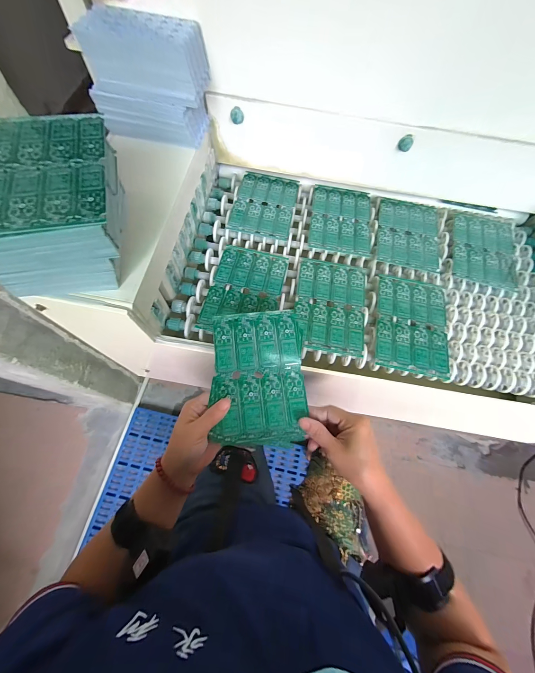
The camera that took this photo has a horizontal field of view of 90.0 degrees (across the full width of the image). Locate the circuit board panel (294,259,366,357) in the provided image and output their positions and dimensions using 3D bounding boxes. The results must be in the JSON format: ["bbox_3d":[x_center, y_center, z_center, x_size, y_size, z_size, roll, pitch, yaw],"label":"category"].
[{"bbox_3d":[0.110,-0.057,0.466,0.120,0.007,0.174,10,67,0],"label":"circuit board panel"}]

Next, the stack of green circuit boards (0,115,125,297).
[{"bbox_3d":[-0.239,-0.152,0.319,0.138,0.099,0.184,-12,67,-8],"label":"stack of green circuit boards"}]

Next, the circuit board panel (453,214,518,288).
[{"bbox_3d":[0.449,-0.185,0.551,0.135,0.008,0.178,14,68,2],"label":"circuit board panel"}]

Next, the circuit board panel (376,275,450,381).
[{"bbox_3d":[0.251,-0.023,0.463,0.121,0.007,0.177,14,68,2],"label":"circuit board panel"}]

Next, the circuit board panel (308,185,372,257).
[{"bbox_3d":[0.153,-0.245,0.549,0.123,0.004,0.174,8,66,0],"label":"circuit board panel"}]

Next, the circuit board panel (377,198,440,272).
[{"bbox_3d":[0.291,-0.215,0.547,0.126,0.004,0.171,11,66,2],"label":"circuit board panel"}]

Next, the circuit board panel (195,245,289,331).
[{"bbox_3d":[-0.038,-0.083,0.466,0.120,0.006,0.176,14,66,3],"label":"circuit board panel"}]

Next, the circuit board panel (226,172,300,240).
[{"bbox_3d":[-0.005,-0.275,0.553,0.120,0.008,0.170,12,66,0],"label":"circuit board panel"}]

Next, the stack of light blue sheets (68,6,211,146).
[{"bbox_3d":[-0.183,-0.403,0.427,0.165,0.133,0.097,13,66,3],"label":"stack of light blue sheets"}]

